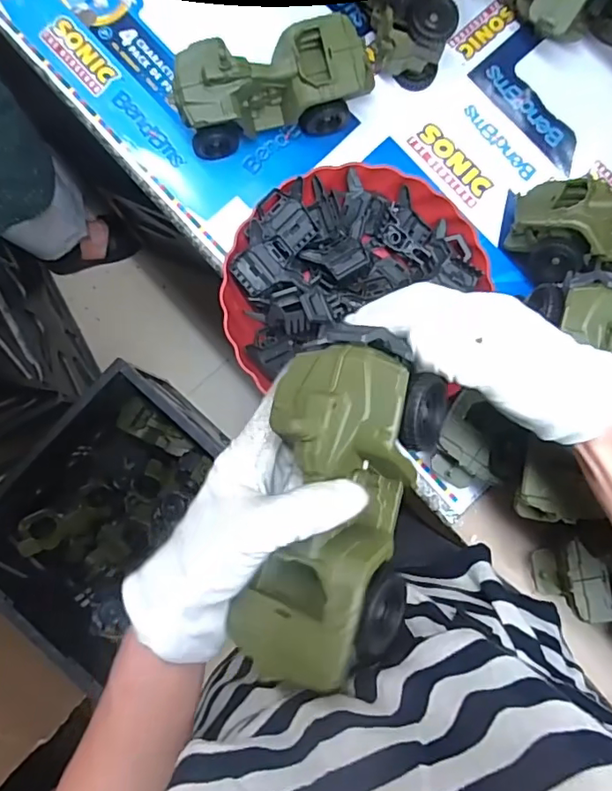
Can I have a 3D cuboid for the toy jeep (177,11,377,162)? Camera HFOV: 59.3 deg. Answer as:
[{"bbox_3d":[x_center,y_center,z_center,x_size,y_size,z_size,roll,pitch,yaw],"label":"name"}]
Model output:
[{"bbox_3d":[-0.031,-0.295,0.520,0.180,0.081,0.076,-13,86,-2],"label":"toy jeep"}]

